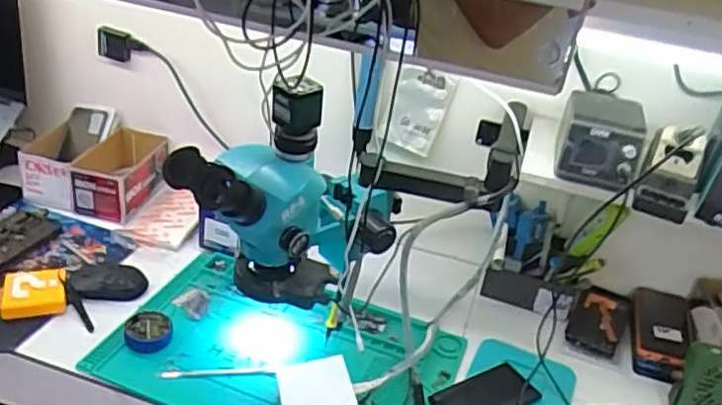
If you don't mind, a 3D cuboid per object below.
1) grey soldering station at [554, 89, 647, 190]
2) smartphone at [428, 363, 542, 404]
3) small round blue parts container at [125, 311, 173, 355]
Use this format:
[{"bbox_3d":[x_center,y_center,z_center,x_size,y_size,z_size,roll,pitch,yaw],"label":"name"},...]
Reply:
[{"bbox_3d":[0.302,-0.080,0.846,0.099,0.082,0.122,15,31,12],"label":"grey soldering station"},{"bbox_3d":[0.165,0.258,0.875,0.138,0.012,0.072,-13,36,-31],"label":"smartphone"},{"bbox_3d":[-0.289,0.175,0.902,0.058,0.024,0.062,5,30,-4],"label":"small round blue parts container"}]

